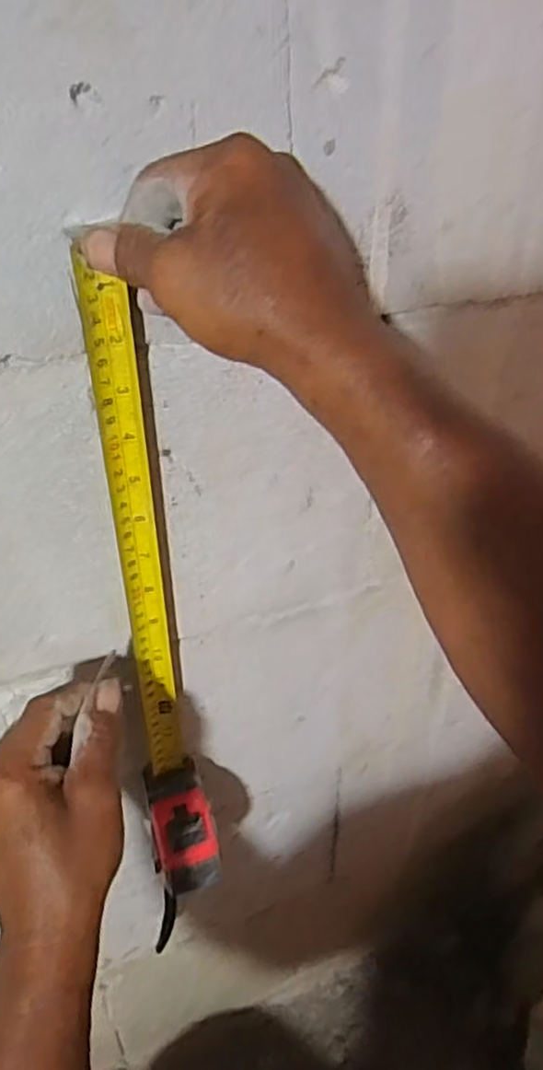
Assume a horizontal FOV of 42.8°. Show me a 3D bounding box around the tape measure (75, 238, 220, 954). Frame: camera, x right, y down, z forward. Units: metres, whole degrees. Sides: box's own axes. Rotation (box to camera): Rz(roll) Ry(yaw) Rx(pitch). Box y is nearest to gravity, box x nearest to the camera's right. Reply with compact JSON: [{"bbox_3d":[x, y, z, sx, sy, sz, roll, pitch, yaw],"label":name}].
[{"bbox_3d":[-0.070,0.052,0.406,0.035,0.400,0.061,-10,31,-13],"label":"tape measure"}]

